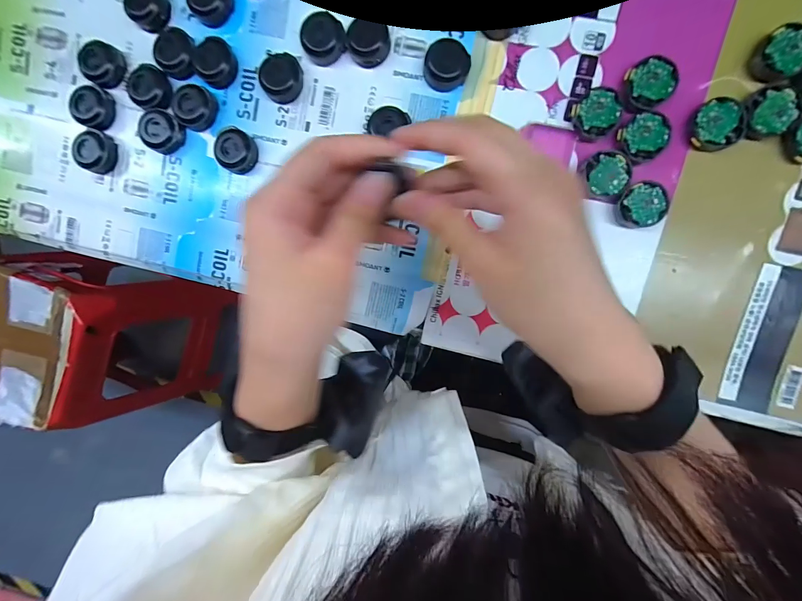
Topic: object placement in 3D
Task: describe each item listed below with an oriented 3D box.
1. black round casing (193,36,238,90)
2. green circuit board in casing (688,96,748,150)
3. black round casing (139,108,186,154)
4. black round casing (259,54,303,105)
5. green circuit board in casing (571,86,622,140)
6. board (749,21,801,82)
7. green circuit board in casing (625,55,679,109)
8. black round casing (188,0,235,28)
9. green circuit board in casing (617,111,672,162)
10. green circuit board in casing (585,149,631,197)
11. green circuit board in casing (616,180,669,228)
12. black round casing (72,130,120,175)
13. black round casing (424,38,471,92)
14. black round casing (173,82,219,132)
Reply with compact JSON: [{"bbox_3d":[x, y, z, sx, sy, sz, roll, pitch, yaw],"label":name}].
[{"bbox_3d":[-0.135,-0.173,0.258,0.029,0.011,0.029,1,96,6],"label":"black round casing"},{"bbox_3d":[0.201,-0.112,0.227,0.029,0.011,0.030,43,99,0],"label":"green circuit board in casing"},{"bbox_3d":[-0.179,-0.127,0.266,0.029,0.018,0.028,1,96,6],"label":"black round casing"},{"bbox_3d":[-0.086,-0.161,0.254,0.031,0.012,0.029,1,96,6],"label":"black round casing"},{"bbox_3d":[0.128,-0.122,0.234,0.028,0.010,0.029,-27,93,8],"label":"green circuit board in casing"},{"bbox_3d":[0.234,-0.151,0.218,0.030,0.010,0.028,-39,91,9],"label":"board"},{"bbox_3d":[0.159,-0.139,0.228,0.031,0.010,0.028,-35,92,9],"label":"green circuit board in casing"},{"bbox_3d":[-0.138,-0.218,0.253,0.029,0.012,0.033,-35,92,9],"label":"black round casing"},{"bbox_3d":[0.159,-0.106,0.232,0.029,0.010,0.028,-27,93,8],"label":"green circuit board in casing"},{"bbox_3d":[0.137,-0.084,0.237,0.027,0.010,0.027,2,97,6],"label":"green circuit board in casing"},{"bbox_3d":[0.159,-0.064,0.238,0.031,0.014,0.029,3,97,6],"label":"green circuit board in casing"},{"bbox_3d":[-0.236,-0.115,0.274,0.024,0.014,0.030,16,98,4],"label":"black round casing"},{"bbox_3d":[0.031,-0.159,0.239,0.028,0.012,0.029,1,96,6],"label":"black round casing"},{"bbox_3d":[-0.151,-0.142,0.261,0.028,0.010,0.030,1,96,6],"label":"black round casing"}]

